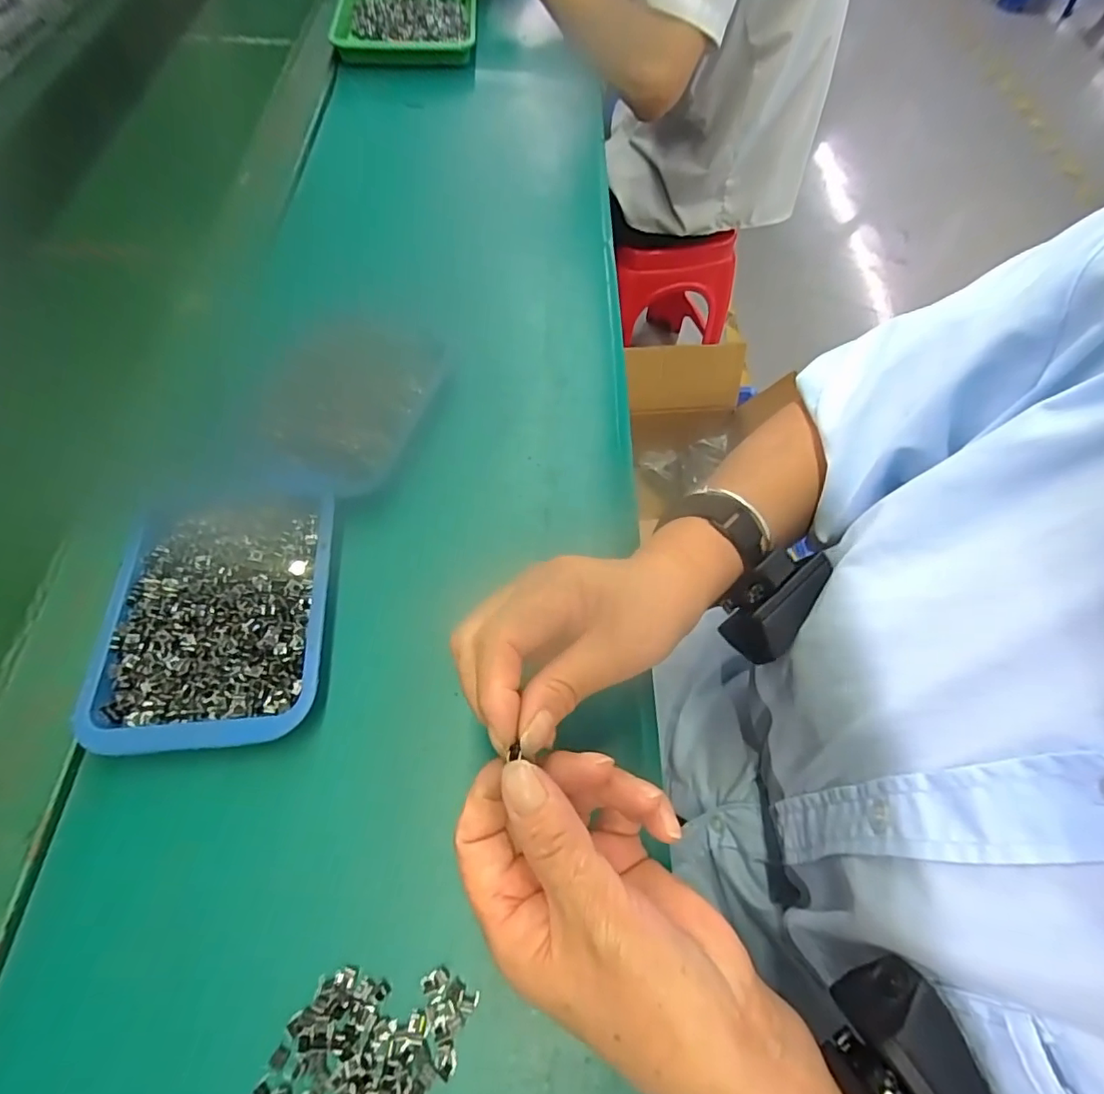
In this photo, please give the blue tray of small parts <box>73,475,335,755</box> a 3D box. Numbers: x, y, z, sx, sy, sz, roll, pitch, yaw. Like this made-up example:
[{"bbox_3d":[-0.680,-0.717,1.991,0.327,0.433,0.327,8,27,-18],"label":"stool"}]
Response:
[{"bbox_3d":[-0.187,0.034,0.310,0.118,0.033,0.153,-4,63,-5],"label":"blue tray of small parts"}]

